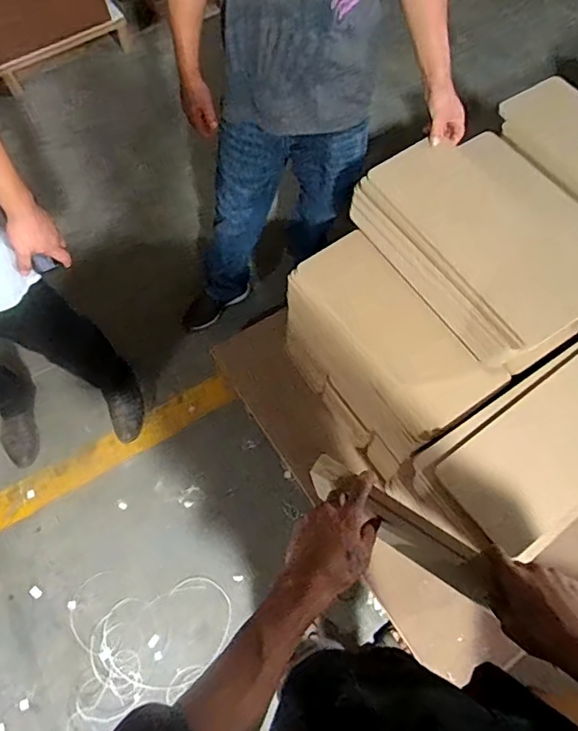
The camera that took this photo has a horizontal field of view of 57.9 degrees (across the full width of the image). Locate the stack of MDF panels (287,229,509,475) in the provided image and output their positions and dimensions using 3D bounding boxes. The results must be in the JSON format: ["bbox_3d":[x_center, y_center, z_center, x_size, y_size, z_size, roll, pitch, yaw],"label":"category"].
[{"bbox_3d":[0.229,-0.006,1.372,0.231,0.469,0.516,-32,68,-13],"label":"stack of MDF panels"}]

